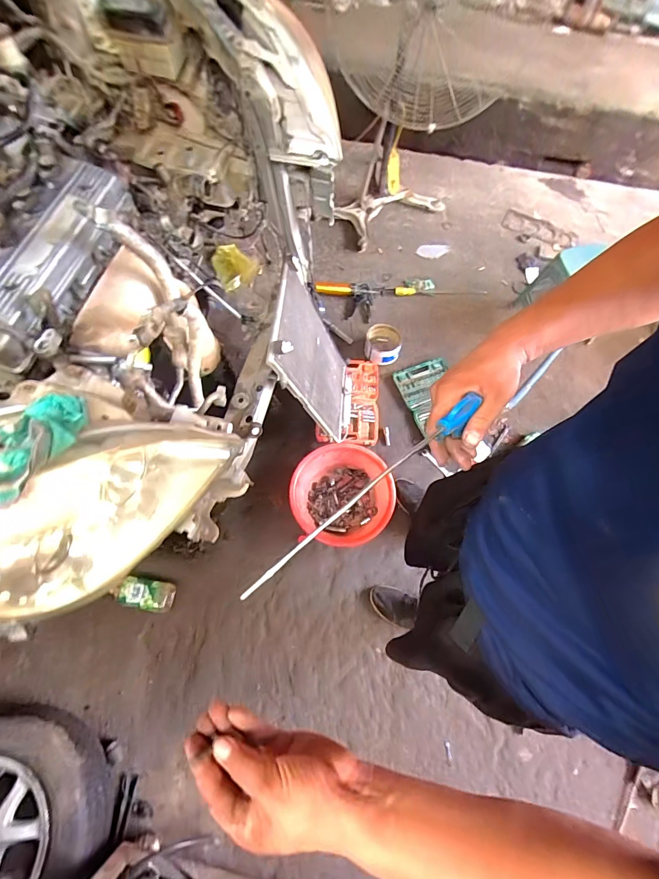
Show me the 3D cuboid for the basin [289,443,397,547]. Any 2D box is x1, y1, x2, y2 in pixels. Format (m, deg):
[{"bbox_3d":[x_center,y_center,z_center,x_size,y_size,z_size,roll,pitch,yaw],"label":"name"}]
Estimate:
[{"bbox_3d":[0.050,0.206,1.464,0.377,0.095,0.358,0,66,-1],"label":"basin"}]

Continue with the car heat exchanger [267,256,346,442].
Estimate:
[{"bbox_3d":[-0.034,-0.265,1.337,0.034,0.641,0.392,-3,70,17],"label":"car heat exchanger"}]

